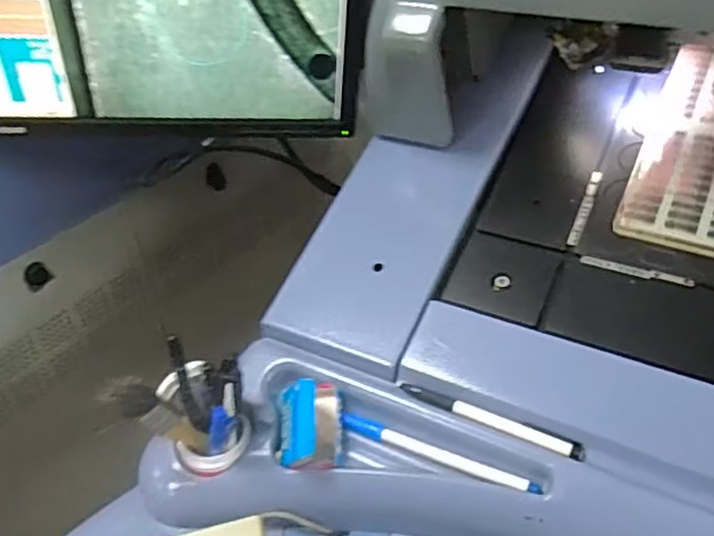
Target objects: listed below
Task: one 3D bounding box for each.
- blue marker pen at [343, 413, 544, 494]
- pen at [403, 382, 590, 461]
[{"bbox_3d":[0.056,0.132,0.469,0.147,0.008,0.009,15,39,23],"label":"blue marker pen"},{"bbox_3d":[0.093,0.107,0.467,0.133,0.007,0.009,17,40,25],"label":"pen"}]

